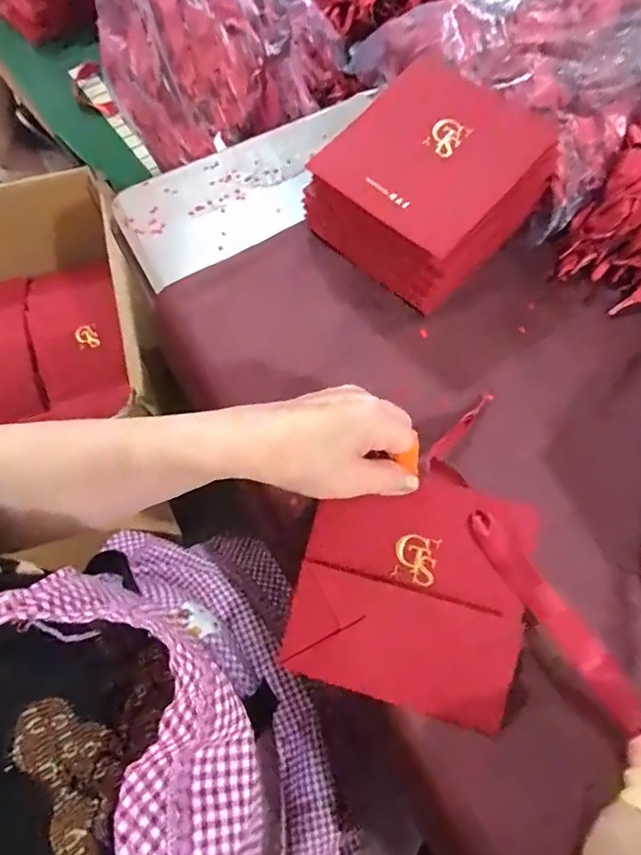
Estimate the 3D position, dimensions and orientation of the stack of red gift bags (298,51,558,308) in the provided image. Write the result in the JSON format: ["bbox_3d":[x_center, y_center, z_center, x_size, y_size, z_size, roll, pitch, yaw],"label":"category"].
[{"bbox_3d":[0.085,-0.193,0.457,0.154,0.096,0.143,-41,70,-16],"label":"stack of red gift bags"}]

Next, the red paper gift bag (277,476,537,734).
[{"bbox_3d":[0.058,0.103,0.354,0.138,0.013,0.136,13,81,10],"label":"red paper gift bag"}]

